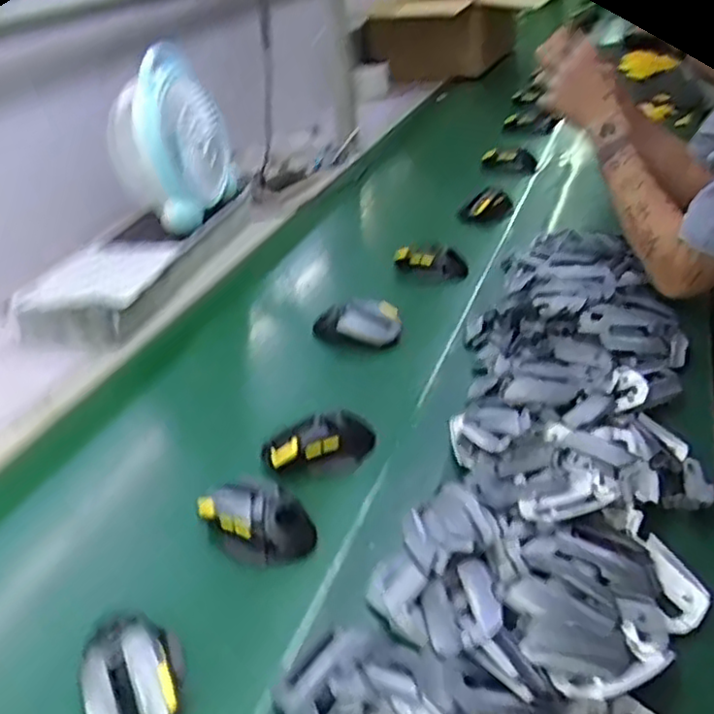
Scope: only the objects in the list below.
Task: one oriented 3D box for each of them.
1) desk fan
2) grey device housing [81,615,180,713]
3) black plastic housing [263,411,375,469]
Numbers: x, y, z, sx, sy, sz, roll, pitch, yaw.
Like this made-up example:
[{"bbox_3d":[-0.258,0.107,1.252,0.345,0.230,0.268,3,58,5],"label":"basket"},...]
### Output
[{"bbox_3d":[-0.299,-0.348,1.148,0.116,0.231,0.195,7,34,20],"label":"desk fan"},{"bbox_3d":[-0.166,0.231,0.521,0.063,0.032,0.105,-18,34,-19],"label":"grey device housing"},{"bbox_3d":[-0.039,0.088,0.747,0.119,0.044,0.049,-13,32,-10],"label":"black plastic housing"}]

